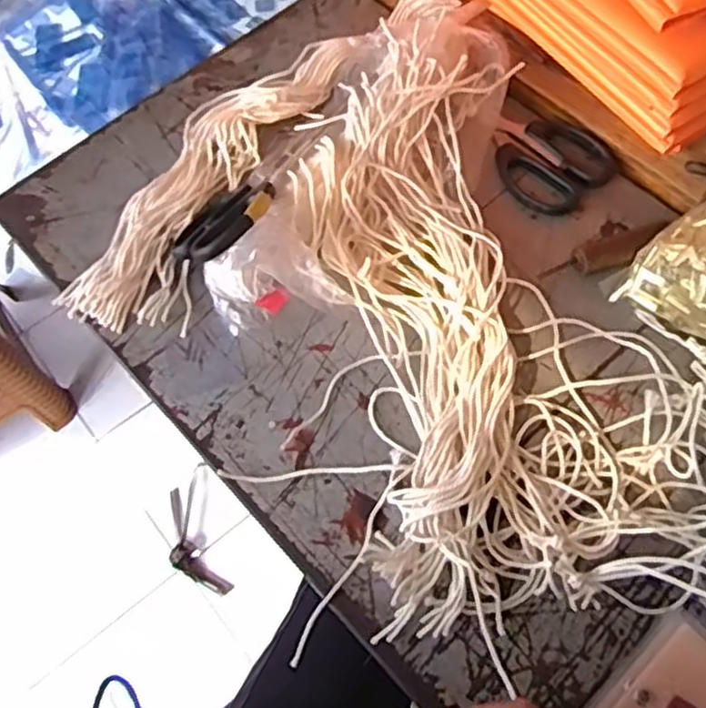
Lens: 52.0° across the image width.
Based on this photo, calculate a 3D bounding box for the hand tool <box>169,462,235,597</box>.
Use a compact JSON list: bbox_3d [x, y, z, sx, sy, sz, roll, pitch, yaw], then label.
[{"bbox_3d":[-0.284,0.318,1.289,0.088,0.025,0.234,-17,65,-6],"label":"hand tool"}]

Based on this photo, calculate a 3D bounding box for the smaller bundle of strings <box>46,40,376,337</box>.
[{"bbox_3d":[-0.095,-0.136,0.528,0.085,0.022,0.283,24,68,13],"label":"smaller bundle of strings"}]

